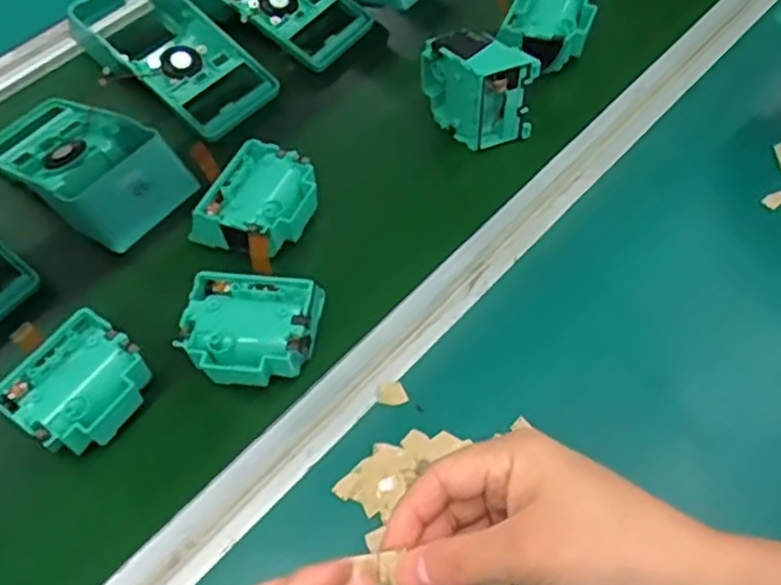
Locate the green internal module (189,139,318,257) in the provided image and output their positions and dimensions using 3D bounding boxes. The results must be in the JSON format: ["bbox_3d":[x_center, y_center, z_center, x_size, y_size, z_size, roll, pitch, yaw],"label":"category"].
[{"bbox_3d":[-0.088,-0.060,0.495,0.068,0.034,0.075,25,61,17],"label":"green internal module"}]

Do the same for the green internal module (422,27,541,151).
[{"bbox_3d":[0.062,-0.141,0.526,0.036,0.090,0.074,-39,64,-21],"label":"green internal module"}]

